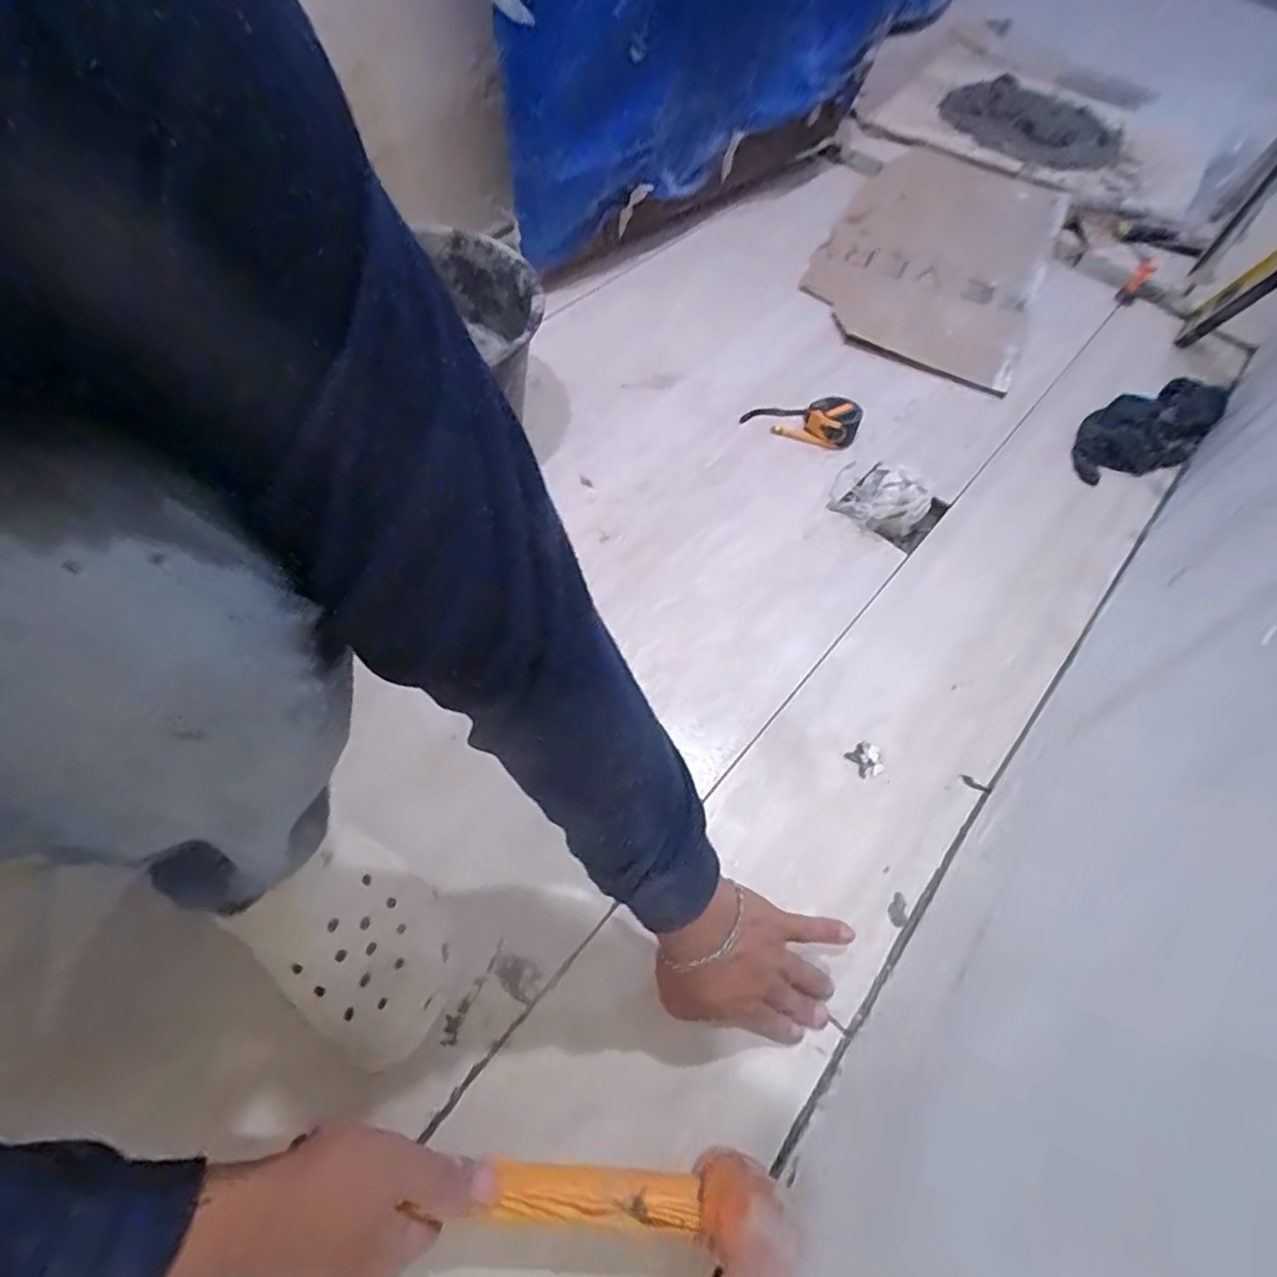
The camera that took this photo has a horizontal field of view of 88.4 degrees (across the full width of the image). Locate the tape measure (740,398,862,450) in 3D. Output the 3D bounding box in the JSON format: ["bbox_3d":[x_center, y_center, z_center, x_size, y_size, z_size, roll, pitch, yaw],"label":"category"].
[{"bbox_3d":[0.212,-0.287,0.851,0.145,0.047,0.062,20,58,10],"label":"tape measure"}]

